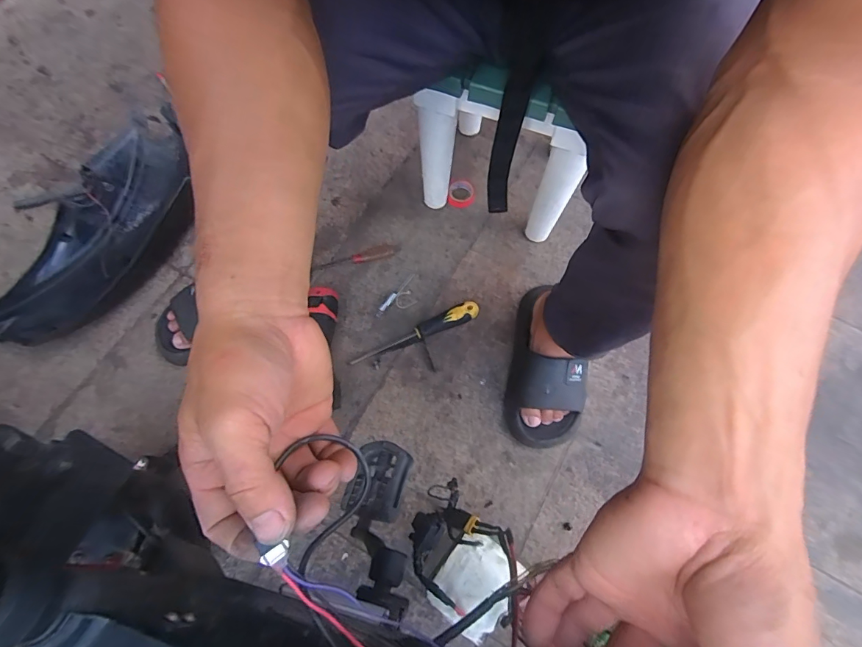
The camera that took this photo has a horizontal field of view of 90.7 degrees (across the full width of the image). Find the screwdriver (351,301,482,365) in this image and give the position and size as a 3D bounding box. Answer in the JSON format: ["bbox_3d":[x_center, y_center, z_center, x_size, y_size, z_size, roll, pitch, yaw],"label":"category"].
[{"bbox_3d":[-0.030,0.012,0.701,0.222,0.038,0.032,-18,71,-7],"label":"screwdriver"}]

